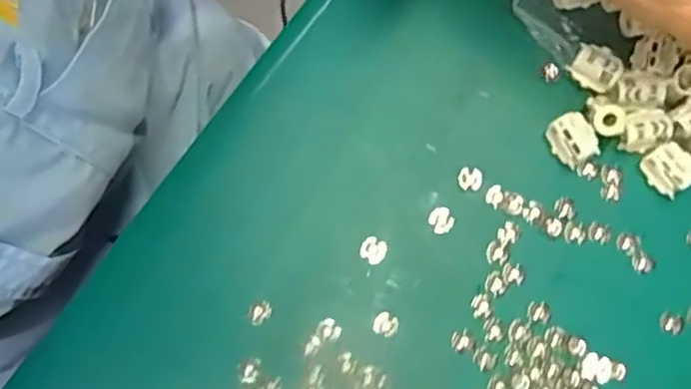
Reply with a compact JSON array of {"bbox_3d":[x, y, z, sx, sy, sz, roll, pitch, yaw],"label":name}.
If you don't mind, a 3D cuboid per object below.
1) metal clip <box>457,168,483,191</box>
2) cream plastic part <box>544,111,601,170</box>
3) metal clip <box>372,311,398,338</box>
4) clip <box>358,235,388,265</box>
[{"bbox_3d":[0.059,-0.007,0.298,0.012,0.004,0.010,8,77,2],"label":"metal clip"},{"bbox_3d":[0.105,-0.025,0.298,0.017,0.014,0.023,-29,79,-6],"label":"cream plastic part"},{"bbox_3d":[0.018,0.058,0.283,0.011,0.004,0.010,0,77,0],"label":"metal clip"},{"bbox_3d":[0.013,0.025,0.290,0.011,0.004,0.012,26,79,6],"label":"clip"}]

